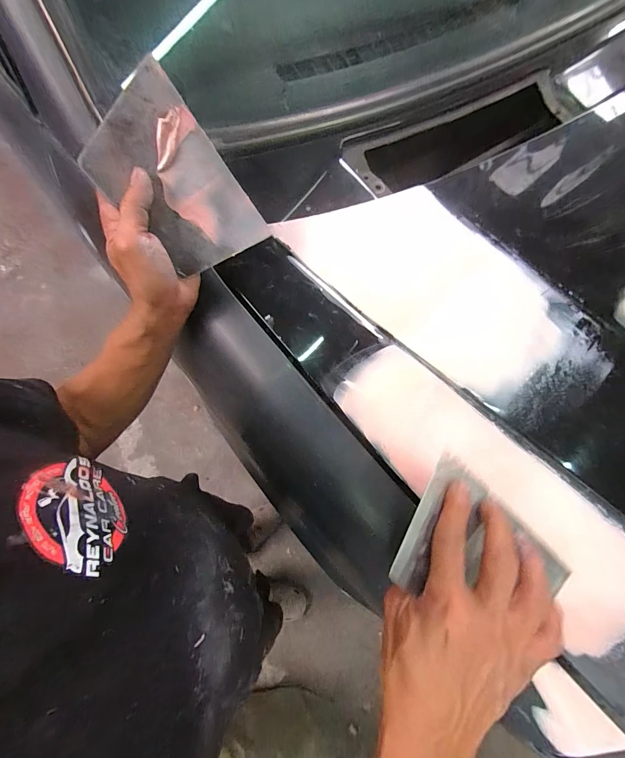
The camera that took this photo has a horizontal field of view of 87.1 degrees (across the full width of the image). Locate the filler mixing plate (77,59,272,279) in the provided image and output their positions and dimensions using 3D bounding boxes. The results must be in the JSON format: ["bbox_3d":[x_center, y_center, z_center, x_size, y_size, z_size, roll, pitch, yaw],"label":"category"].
[{"bbox_3d":[-0.113,-0.157,0.278,0.091,0.134,0.005,-36,28,7],"label":"filler mixing plate"}]

